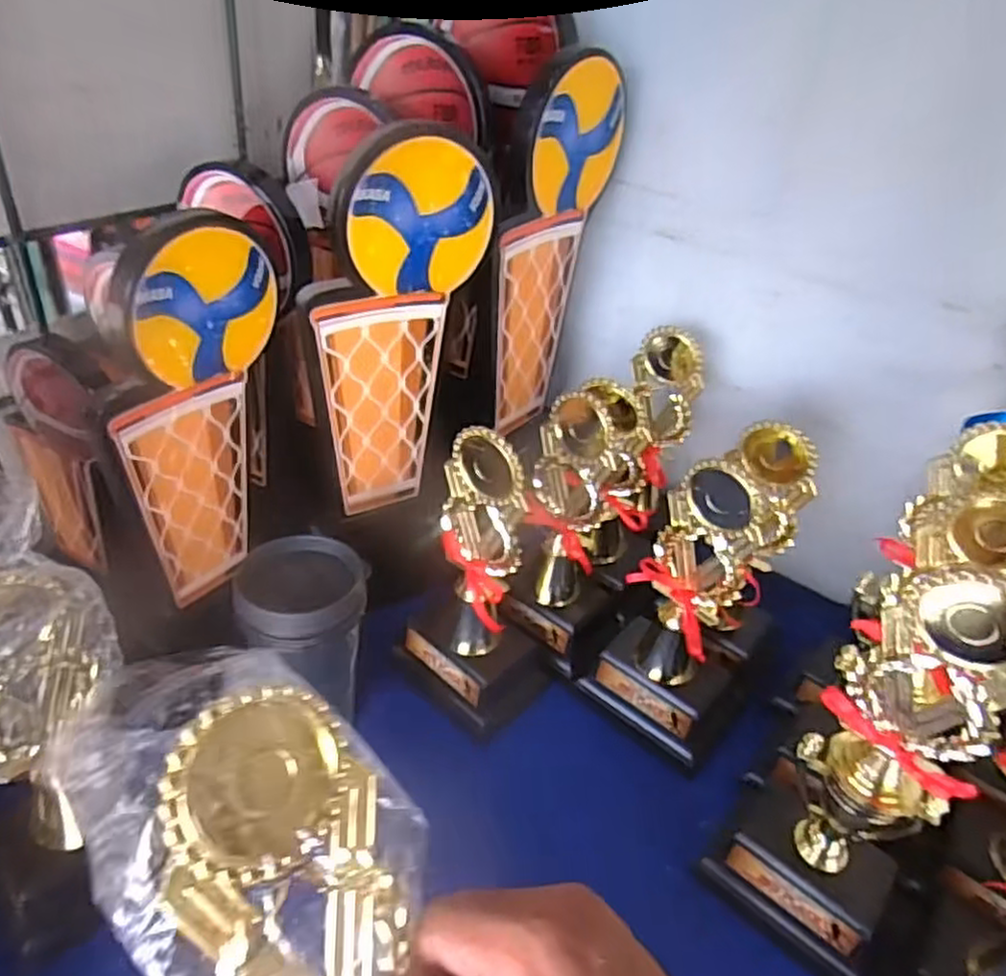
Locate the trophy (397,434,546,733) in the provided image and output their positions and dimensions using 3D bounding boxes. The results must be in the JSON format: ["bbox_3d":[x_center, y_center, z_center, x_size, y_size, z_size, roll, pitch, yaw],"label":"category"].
[{"bbox_3d":[-0.014,0.067,0.561,0.103,0.236,0.081,29,42,28],"label":"trophy"}]

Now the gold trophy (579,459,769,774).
[{"bbox_3d":[0.150,0.088,0.565,0.117,0.235,0.115,23,39,21],"label":"gold trophy"}]

